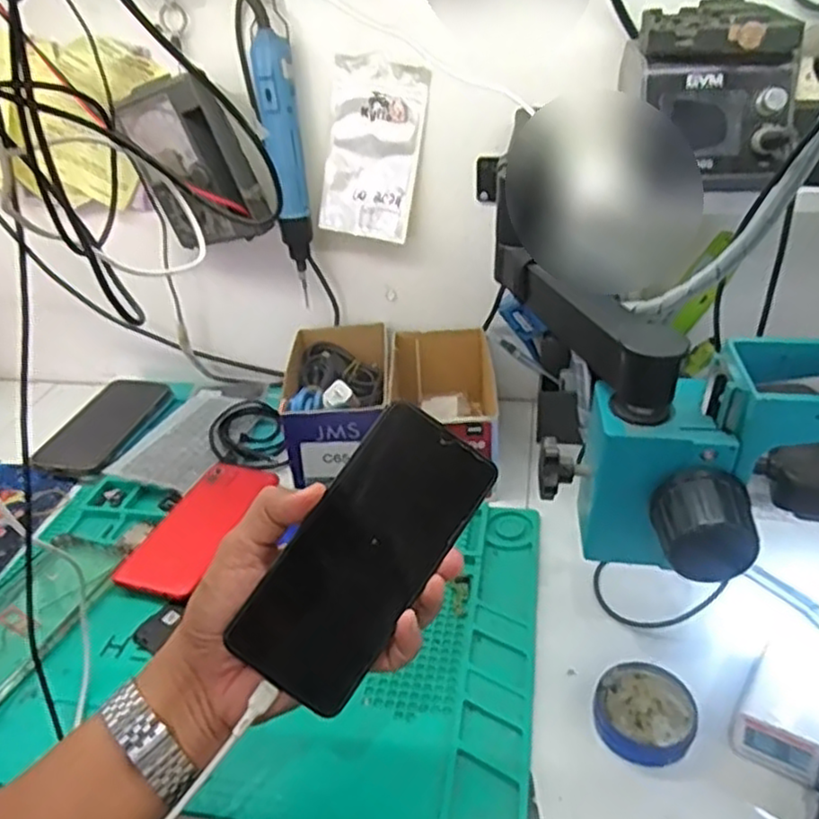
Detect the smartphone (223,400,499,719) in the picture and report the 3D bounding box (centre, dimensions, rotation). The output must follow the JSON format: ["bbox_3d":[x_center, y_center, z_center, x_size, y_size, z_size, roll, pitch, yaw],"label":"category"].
[{"bbox_3d":[-0.023,0.076,0.381,0.071,0.005,0.157,37,78,-2],"label":"smartphone"}]

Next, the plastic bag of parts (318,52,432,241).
[{"bbox_3d":[-0.035,-0.248,0.691,0.086,0.160,0.006,14,26,8],"label":"plastic bag of parts"}]

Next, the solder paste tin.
[{"bbox_3d":[0.153,0.195,0.464,0.061,0.014,0.063,-3,32,2],"label":"solder paste tin"}]

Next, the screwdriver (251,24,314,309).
[{"bbox_3d":[-0.115,-0.230,0.683,0.036,0.228,0.031,-10,32,-9],"label":"screwdriver"}]

